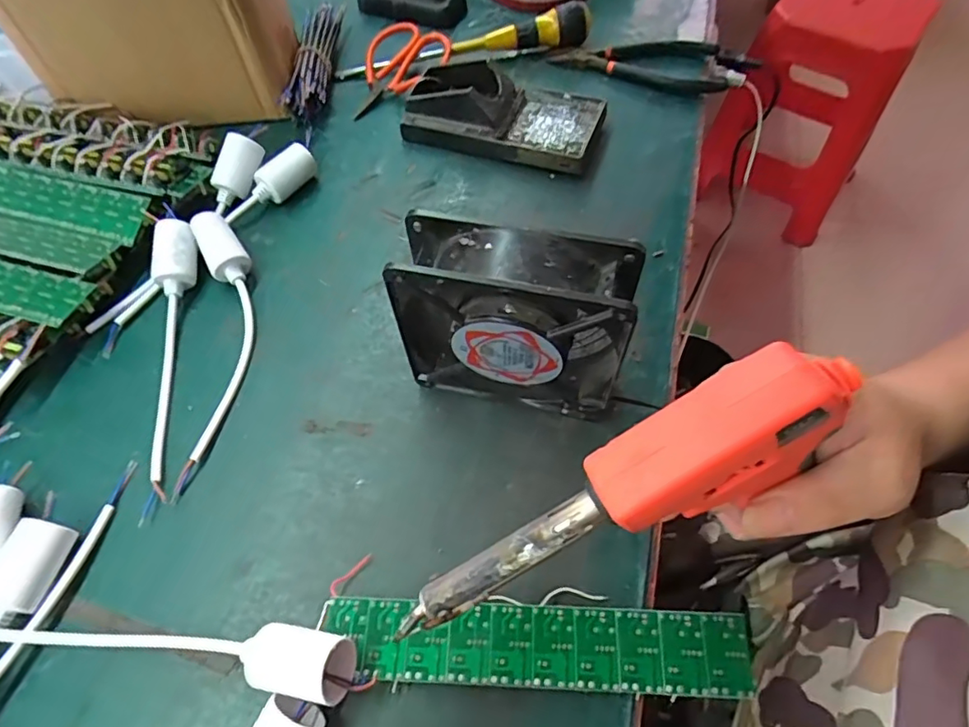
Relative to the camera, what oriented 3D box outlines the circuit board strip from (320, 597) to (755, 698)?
[{"bbox_3d":[0.024,0.136,0.272,0.200,0.004,0.035,1,64,3],"label":"circuit board strip"}]

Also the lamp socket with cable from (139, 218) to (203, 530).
[{"bbox_3d":[-0.207,-0.007,0.356,0.027,0.030,0.201,-6,60,-1],"label":"lamp socket with cable"}]

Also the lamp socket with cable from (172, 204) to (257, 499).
[{"bbox_3d":[-0.174,-0.017,0.361,0.039,0.031,0.193,-9,60,-2],"label":"lamp socket with cable"}]

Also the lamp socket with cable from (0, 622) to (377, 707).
[{"bbox_3d":[-0.148,0.136,0.276,0.186,0.034,0.028,7,60,7],"label":"lamp socket with cable"}]

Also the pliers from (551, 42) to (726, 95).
[{"bbox_3d":[0.139,-0.273,0.508,0.154,0.014,0.063,8,60,8],"label":"pliers"}]

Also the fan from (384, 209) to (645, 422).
[{"bbox_3d":[0.016,-0.020,0.310,0.118,0.120,0.039,11,61,9],"label":"fan"}]

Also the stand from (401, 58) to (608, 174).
[{"bbox_3d":[0.017,-0.211,0.462,0.154,0.043,0.079,18,62,13],"label":"stand"}]

